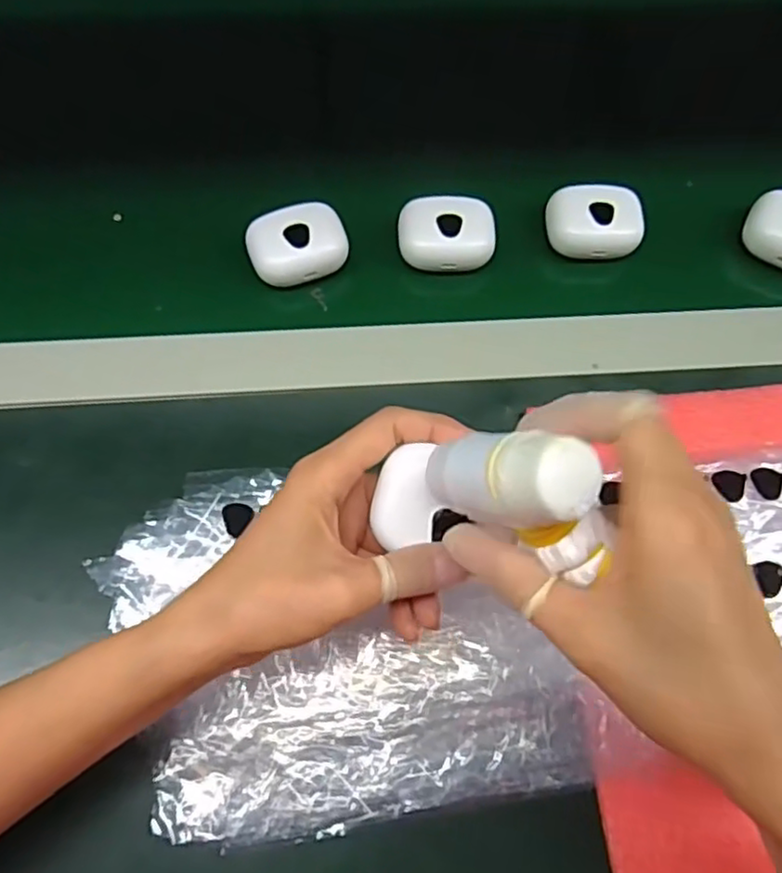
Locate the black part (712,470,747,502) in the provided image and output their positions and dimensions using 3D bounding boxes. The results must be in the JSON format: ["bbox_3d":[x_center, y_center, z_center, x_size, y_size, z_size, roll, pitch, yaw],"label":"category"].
[{"bbox_3d":[0.174,0.025,0.336,0.016,0.004,0.017,17,71,6],"label":"black part"}]

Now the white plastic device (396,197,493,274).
[{"bbox_3d":[0.035,-0.126,0.406,0.058,0.019,0.041,-1,68,-2],"label":"white plastic device"}]

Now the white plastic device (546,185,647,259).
[{"bbox_3d":[0.129,-0.137,0.413,0.057,0.019,0.043,1,68,-2],"label":"white plastic device"}]

